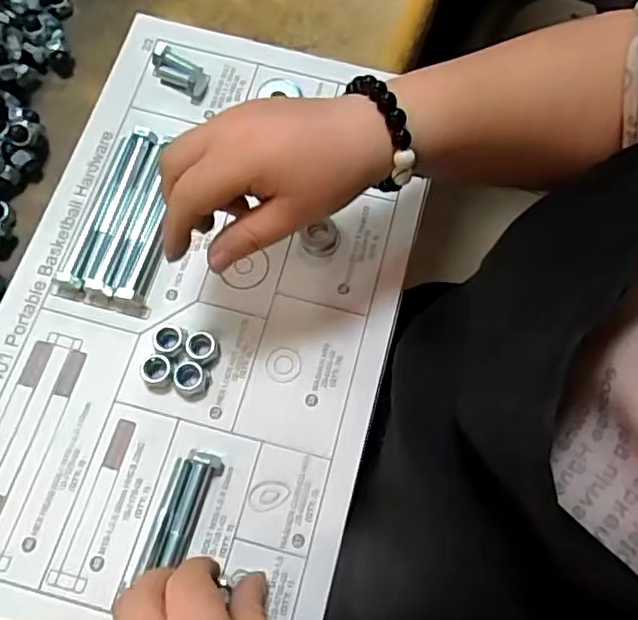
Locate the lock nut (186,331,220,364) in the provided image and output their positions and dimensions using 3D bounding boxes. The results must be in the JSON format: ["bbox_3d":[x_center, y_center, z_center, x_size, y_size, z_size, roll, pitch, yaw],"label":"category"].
[{"bbox_3d":[-0.067,0.021,0.352,0.018,0.013,0.016,20,71,3],"label":"lock nut"}]

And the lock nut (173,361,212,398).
[{"bbox_3d":[-0.072,0.039,0.346,0.018,0.011,0.017,17,71,2],"label":"lock nut"}]

